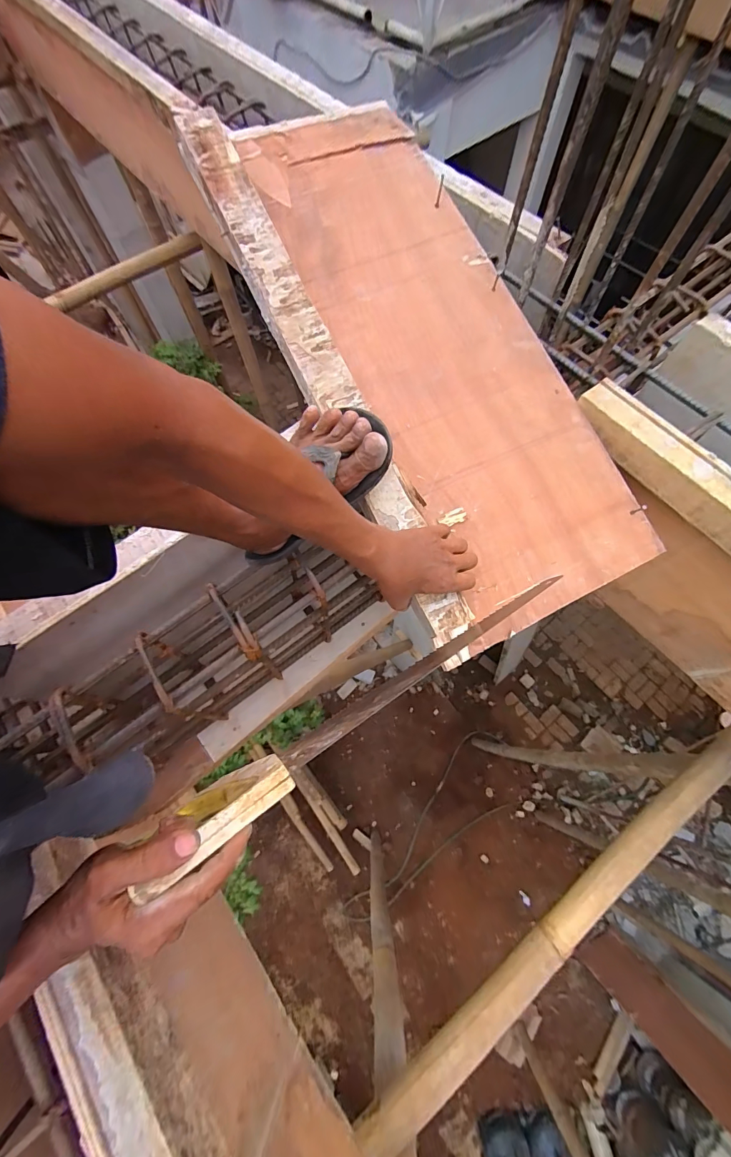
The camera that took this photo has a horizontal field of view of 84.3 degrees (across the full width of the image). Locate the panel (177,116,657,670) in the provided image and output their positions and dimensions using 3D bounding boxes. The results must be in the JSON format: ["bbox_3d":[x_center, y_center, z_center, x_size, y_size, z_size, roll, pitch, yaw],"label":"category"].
[{"bbox_3d":[0.070,-0.322,0.559,0.344,0.052,0.809,-24,80,-14],"label":"panel"}]

